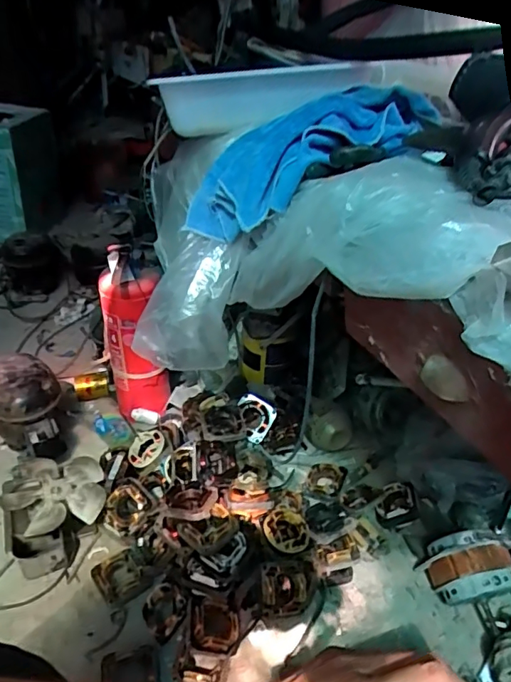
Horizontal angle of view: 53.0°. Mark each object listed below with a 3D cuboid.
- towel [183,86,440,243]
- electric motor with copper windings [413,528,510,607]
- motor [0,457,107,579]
[{"bbox_3d":[0.064,-0.221,0.631,0.324,0.089,0.150,-27,38,2],"label":"towel"},{"bbox_3d":[0.361,0.398,0.862,0.130,0.135,0.095,3,33,-2],"label":"electric motor with copper windings"},{"bbox_3d":[-0.382,0.310,0.977,0.184,0.087,0.232,-11,37,-19],"label":"motor"}]

